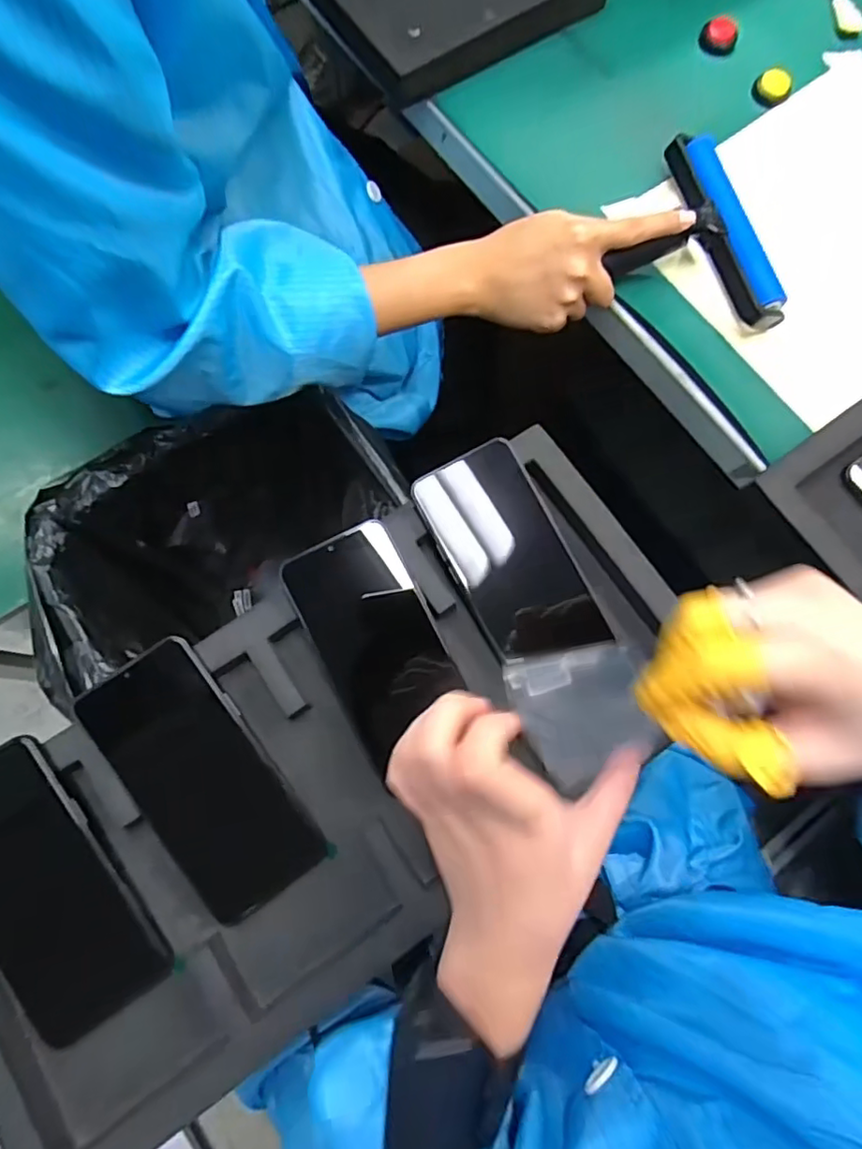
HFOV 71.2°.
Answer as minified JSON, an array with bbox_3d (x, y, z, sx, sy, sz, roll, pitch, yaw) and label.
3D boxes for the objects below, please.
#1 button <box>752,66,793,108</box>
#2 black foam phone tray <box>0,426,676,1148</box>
[{"bbox_3d":[0.291,-0.416,0.515,0.030,0.011,0.033,0,77,-2],"label":"button"},{"bbox_3d":[-0.057,0.117,0.380,0.485,0.040,0.219,-35,80,-9],"label":"black foam phone tray"}]

